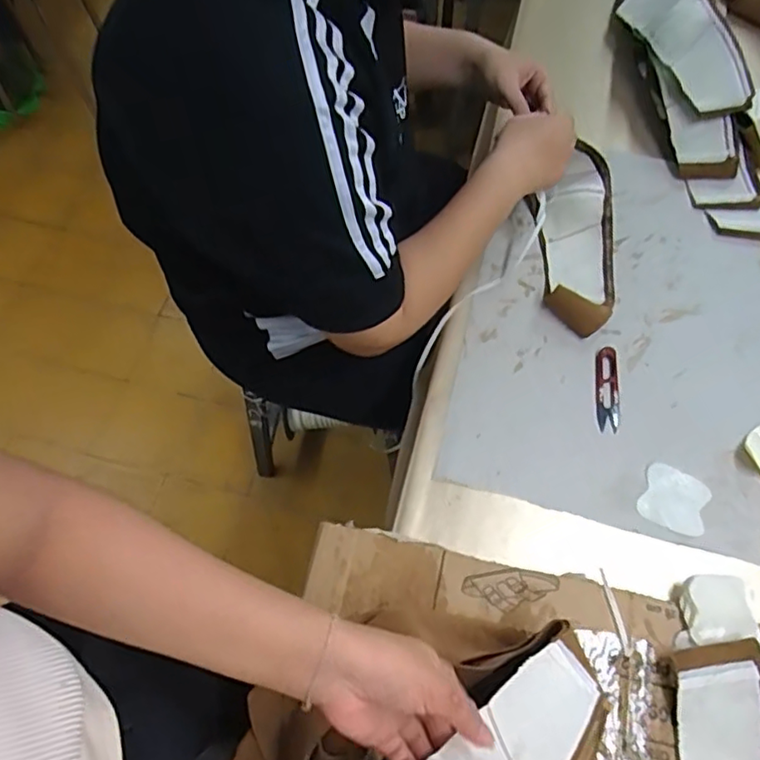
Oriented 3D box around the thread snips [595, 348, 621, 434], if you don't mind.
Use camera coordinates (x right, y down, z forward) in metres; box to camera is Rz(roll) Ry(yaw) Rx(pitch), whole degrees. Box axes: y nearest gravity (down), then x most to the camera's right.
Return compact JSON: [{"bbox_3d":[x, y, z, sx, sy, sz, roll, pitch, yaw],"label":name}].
[{"bbox_3d":[0.255,0.010,0.689,0.027,0.004,0.105,5,62,4],"label":"thread snips"}]

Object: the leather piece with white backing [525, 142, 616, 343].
[{"bbox_3d":[0.239,-0.170,0.750,0.105,0.070,0.230,1,62,2],"label":"leather piece with white backing"}]

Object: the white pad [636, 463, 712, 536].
[{"bbox_3d":[0.303,0.123,0.633,0.064,0.005,0.061,23,65,13],"label":"white pad"}]

